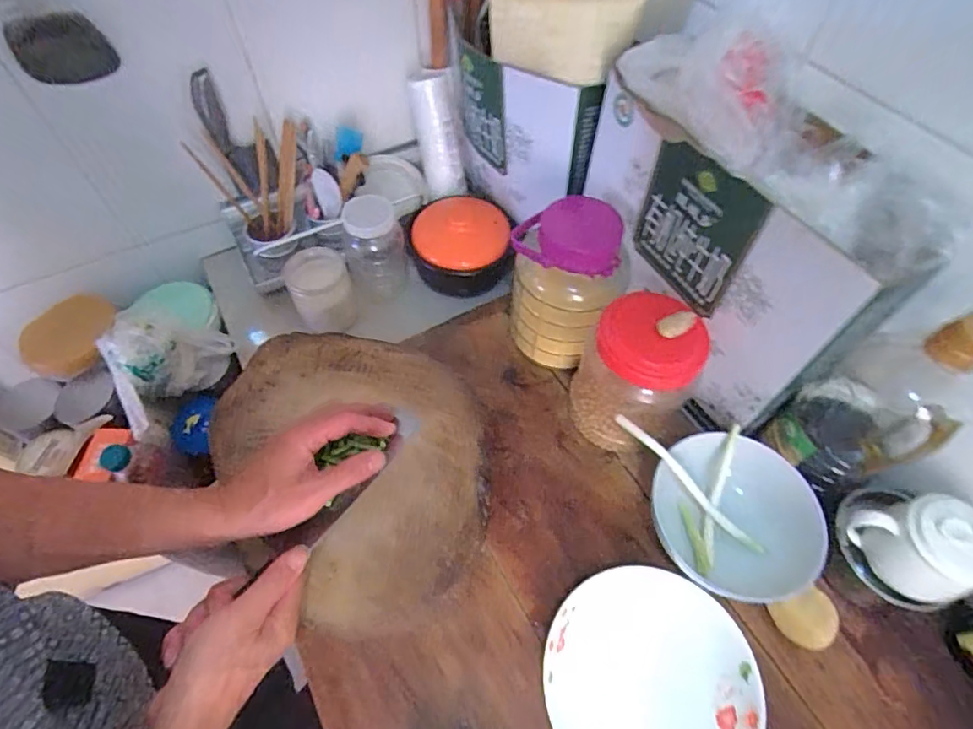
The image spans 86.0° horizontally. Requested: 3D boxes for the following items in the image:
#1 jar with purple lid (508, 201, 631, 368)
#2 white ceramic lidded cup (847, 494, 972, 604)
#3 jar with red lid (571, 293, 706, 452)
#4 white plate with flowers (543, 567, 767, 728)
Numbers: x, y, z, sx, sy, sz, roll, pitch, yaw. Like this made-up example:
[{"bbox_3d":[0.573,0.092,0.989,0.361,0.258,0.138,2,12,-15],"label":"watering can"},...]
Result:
[{"bbox_3d":[0.094,-0.096,0.651,0.122,0.166,0.131,0,57,0],"label":"jar with purple lid"},{"bbox_3d":[0.422,0.181,0.507,0.093,0.082,0.092,-10,57,-7],"label":"white ceramic lidded cup"},{"bbox_3d":[0.172,0.009,0.599,0.132,0.169,0.122,19,59,12],"label":"jar with red lid"},{"bbox_3d":[0.156,0.305,0.500,0.194,0.035,0.194,4,57,2],"label":"white plate with flowers"}]

